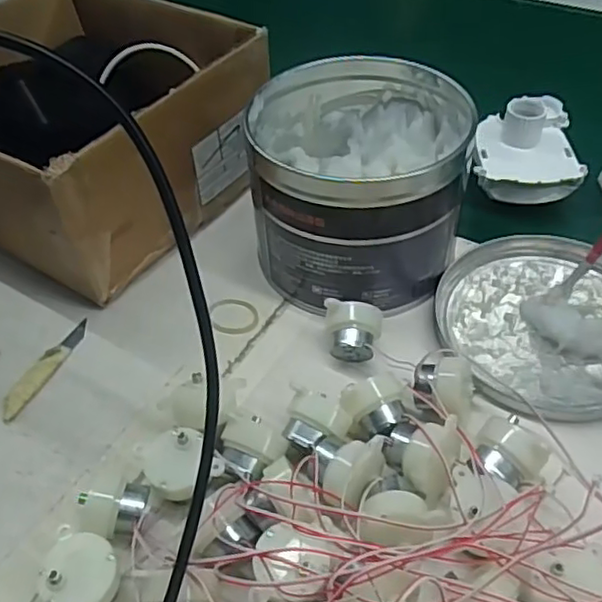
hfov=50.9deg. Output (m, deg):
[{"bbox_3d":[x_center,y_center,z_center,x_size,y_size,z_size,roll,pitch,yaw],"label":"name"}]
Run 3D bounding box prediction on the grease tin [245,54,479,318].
[{"bbox_3d":[0.033,-0.073,0.387,0.120,0.107,0.127,-2,47,2],"label":"grease tin"}]

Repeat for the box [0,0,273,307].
[{"bbox_3d":[-0.155,-0.121,0.444,0.205,0.112,0.185,25,54,24],"label":"box"}]

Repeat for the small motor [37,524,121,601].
[{"bbox_3d":[-0.093,0.120,0.271,0.031,0.028,0.033,9,49,12],"label":"small motor"}]

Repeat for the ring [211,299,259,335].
[{"bbox_3d":[-0.040,0.009,0.383,0.028,0.004,0.030,4,45,-4],"label":"ring"}]

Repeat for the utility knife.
[{"bbox_3d":[-0.147,0.038,0.364,0.013,0.006,0.074,13,50,15],"label":"utility knife"}]

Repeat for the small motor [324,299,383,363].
[{"bbox_3d":[0.030,0.019,0.354,0.031,0.032,0.026,1,48,4],"label":"small motor"}]

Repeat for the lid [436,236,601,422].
[{"bbox_3d":[0.145,0.011,0.368,0.125,0.015,0.124,-2,47,2],"label":"lid"}]

